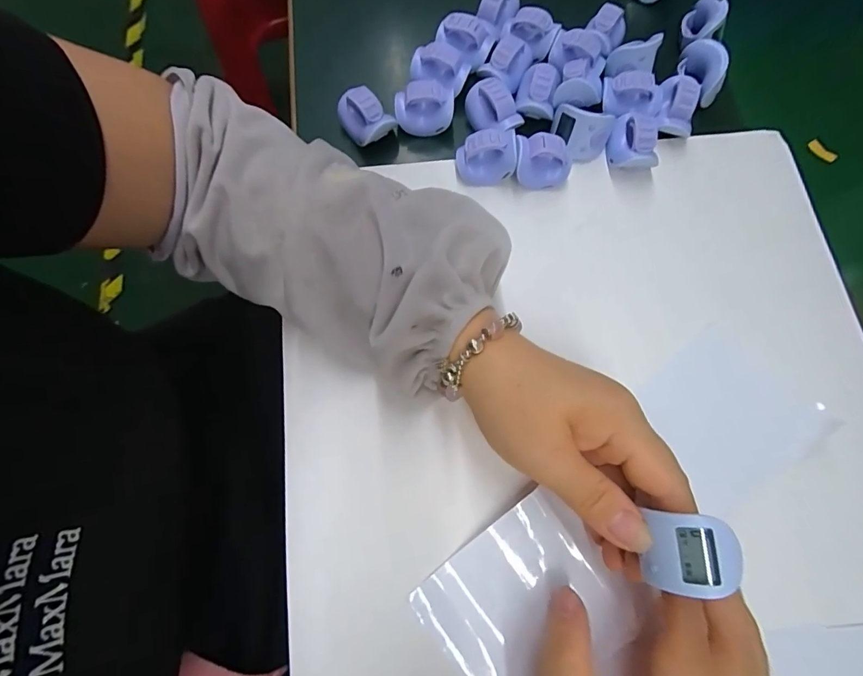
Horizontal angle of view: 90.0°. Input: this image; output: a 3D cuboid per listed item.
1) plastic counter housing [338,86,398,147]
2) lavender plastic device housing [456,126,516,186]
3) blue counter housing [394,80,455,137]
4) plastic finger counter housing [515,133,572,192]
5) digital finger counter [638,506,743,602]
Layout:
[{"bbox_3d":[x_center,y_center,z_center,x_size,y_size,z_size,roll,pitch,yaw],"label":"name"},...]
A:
[{"bbox_3d":[-0.046,-0.154,0.298,0.025,0.022,0.036,-41,79,-12],"label":"plastic counter housing"},{"bbox_3d":[0.037,-0.121,0.291,0.036,0.031,0.023,-2,74,-3],"label":"lavender plastic device housing"},{"bbox_3d":[-0.005,-0.160,0.301,0.040,0.030,0.019,3,74,-1],"label":"blue counter housing"},{"bbox_3d":[0.075,-0.118,0.290,0.037,0.028,0.023,3,74,-1],"label":"plastic finger counter housing"},{"bbox_3d":[0.106,0.087,0.178,0.035,0.015,0.028,-11,75,26],"label":"digital finger counter"}]

